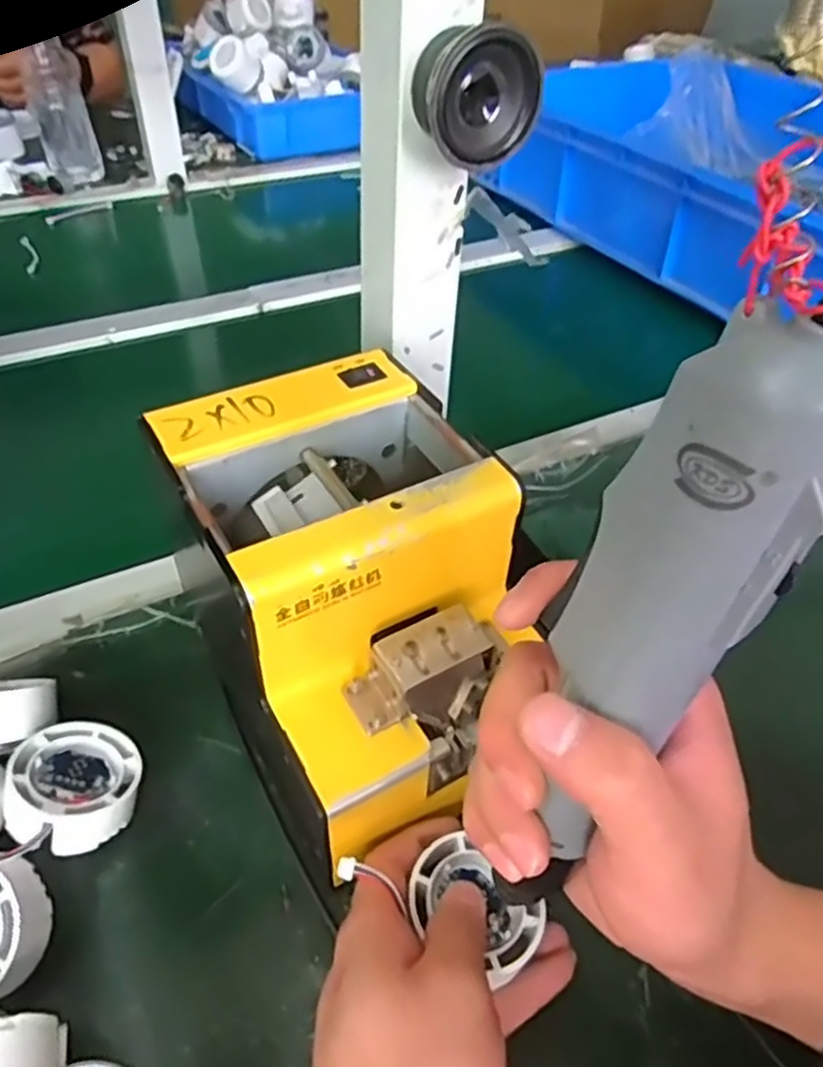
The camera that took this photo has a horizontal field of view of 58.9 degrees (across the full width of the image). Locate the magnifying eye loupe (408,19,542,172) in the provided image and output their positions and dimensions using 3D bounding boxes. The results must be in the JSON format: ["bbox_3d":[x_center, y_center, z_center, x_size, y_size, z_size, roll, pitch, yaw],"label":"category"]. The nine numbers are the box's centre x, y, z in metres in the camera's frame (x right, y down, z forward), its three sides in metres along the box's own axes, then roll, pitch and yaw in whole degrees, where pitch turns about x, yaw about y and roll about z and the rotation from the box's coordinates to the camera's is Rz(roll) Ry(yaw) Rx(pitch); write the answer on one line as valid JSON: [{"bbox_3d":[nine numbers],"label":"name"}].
[{"bbox_3d":[0.028,-0.188,0.312,0.053,0.050,0.028,-7,45,-10],"label":"magnifying eye loupe"}]

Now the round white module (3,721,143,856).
[{"bbox_3d":[-0.150,0.112,0.325,0.053,0.026,0.055,19,35,-14],"label":"round white module"}]

